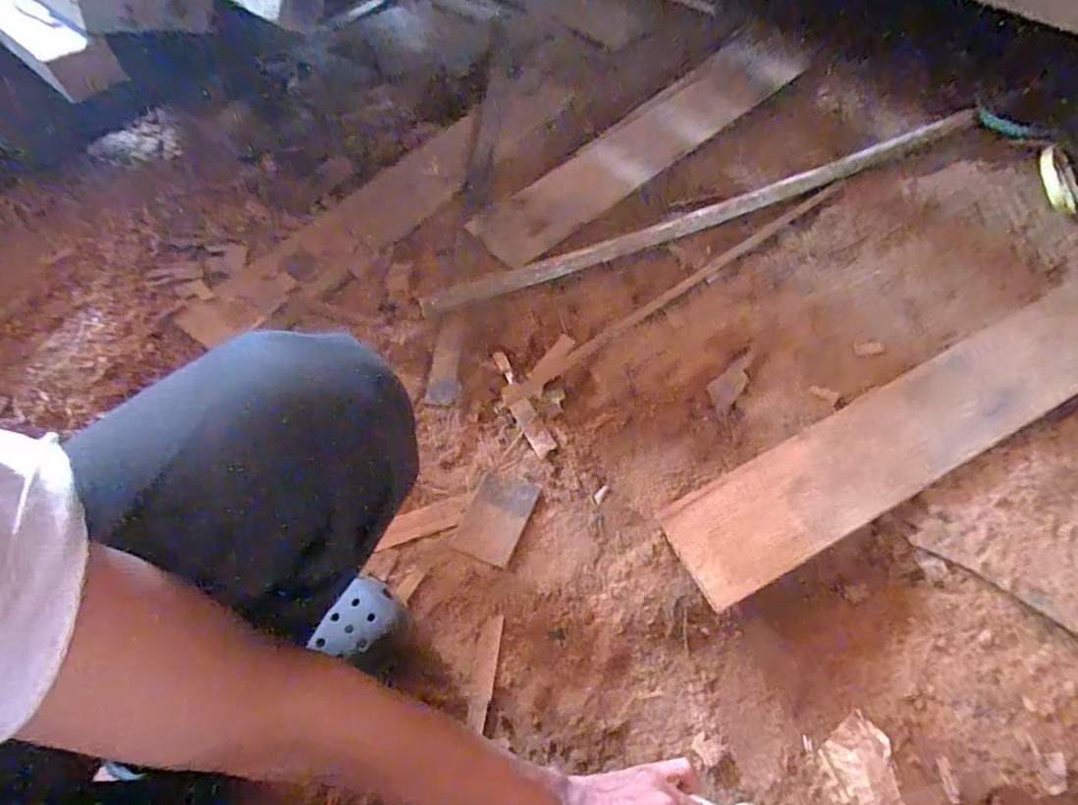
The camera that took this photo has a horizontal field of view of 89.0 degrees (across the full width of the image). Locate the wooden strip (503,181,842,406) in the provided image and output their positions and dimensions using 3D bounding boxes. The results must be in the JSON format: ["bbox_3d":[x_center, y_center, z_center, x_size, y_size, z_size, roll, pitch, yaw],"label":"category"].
[{"bbox_3d":[0.213,-0.171,0.784,0.625,0.010,0.023,-33,65,-14],"label":"wooden strip"}]

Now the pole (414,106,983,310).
[{"bbox_3d":[0.270,-0.290,0.829,0.916,0.024,0.042,-22,63,-8],"label":"pole"}]

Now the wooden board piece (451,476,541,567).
[{"bbox_3d":[-0.049,0.129,0.640,0.068,0.013,0.106,21,65,14],"label":"wooden board piece"}]

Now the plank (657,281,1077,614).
[{"bbox_3d":[0.501,-0.001,0.657,0.787,0.030,0.124,-26,64,-10],"label":"plank"}]

